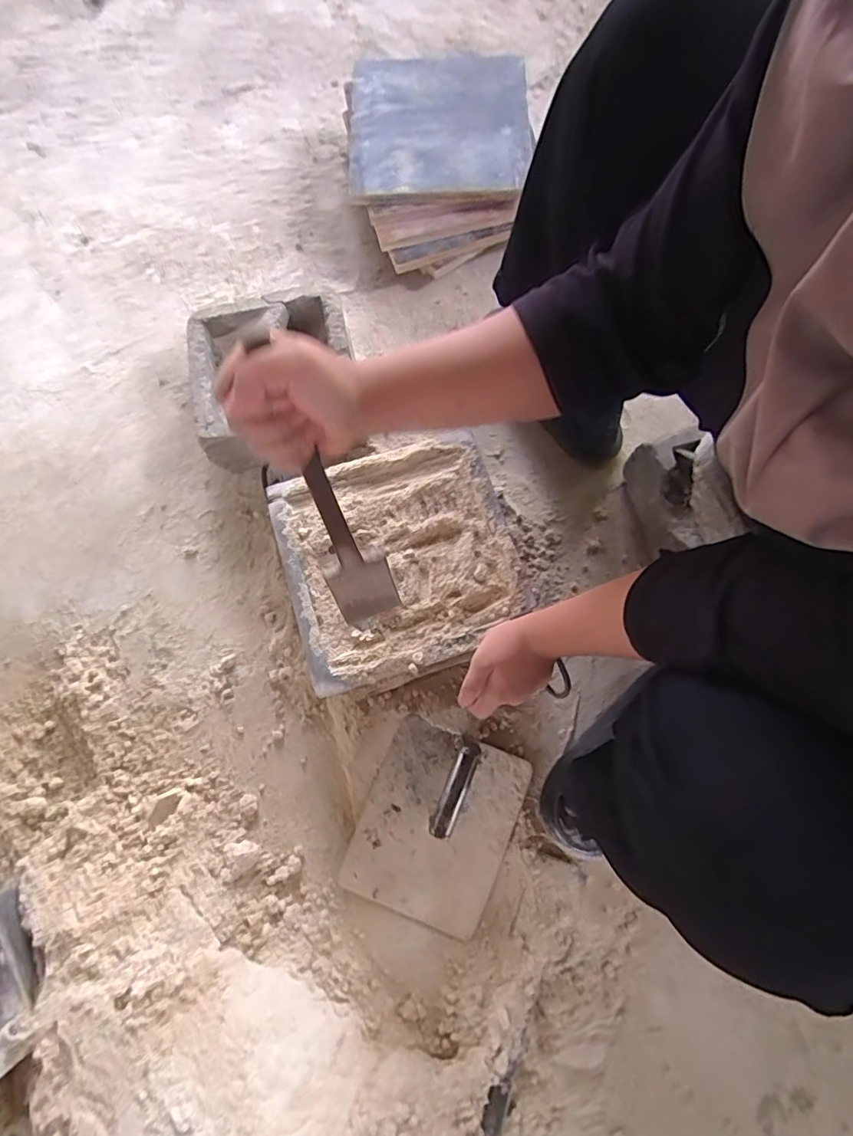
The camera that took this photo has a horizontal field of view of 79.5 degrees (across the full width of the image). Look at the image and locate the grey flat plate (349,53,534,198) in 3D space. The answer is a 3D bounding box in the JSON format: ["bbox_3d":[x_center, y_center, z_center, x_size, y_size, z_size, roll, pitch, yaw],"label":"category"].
[{"bbox_3d":[0.017,-0.646,0.737,0.250,0.023,0.258,0,78,1],"label":"grey flat plate"}]

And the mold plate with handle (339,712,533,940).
[{"bbox_3d":[0.012,0.293,0.572,0.169,0.063,0.209,22,79,5],"label":"mold plate with handle"}]

